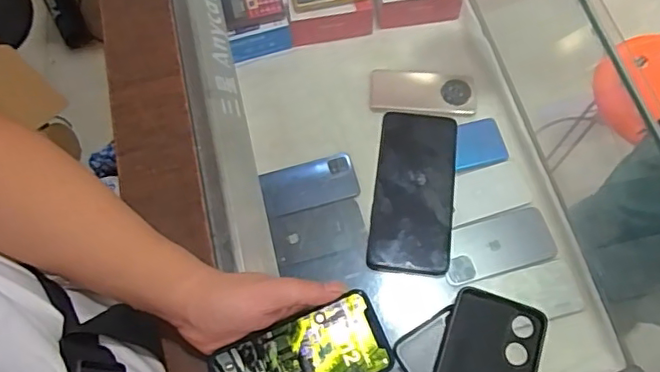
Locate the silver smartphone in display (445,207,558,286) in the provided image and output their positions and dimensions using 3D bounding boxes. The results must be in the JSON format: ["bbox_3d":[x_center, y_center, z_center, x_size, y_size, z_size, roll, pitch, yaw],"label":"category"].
[{"bbox_3d":[0.237,0.084,0.787,0.156,0.007,0.078,-15,68,-3],"label":"silver smartphone in display"}]

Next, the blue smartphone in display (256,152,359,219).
[{"bbox_3d":[-0.031,-0.002,0.857,0.145,0.013,0.082,-16,68,-3],"label":"blue smartphone in display"}]

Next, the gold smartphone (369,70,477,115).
[{"bbox_3d":[0.148,-0.153,0.884,0.165,0.017,0.078,5,68,5],"label":"gold smartphone"}]

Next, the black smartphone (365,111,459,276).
[{"bbox_3d":[0.081,0.002,0.531,0.074,0.010,0.163,6,68,6],"label":"black smartphone"}]

